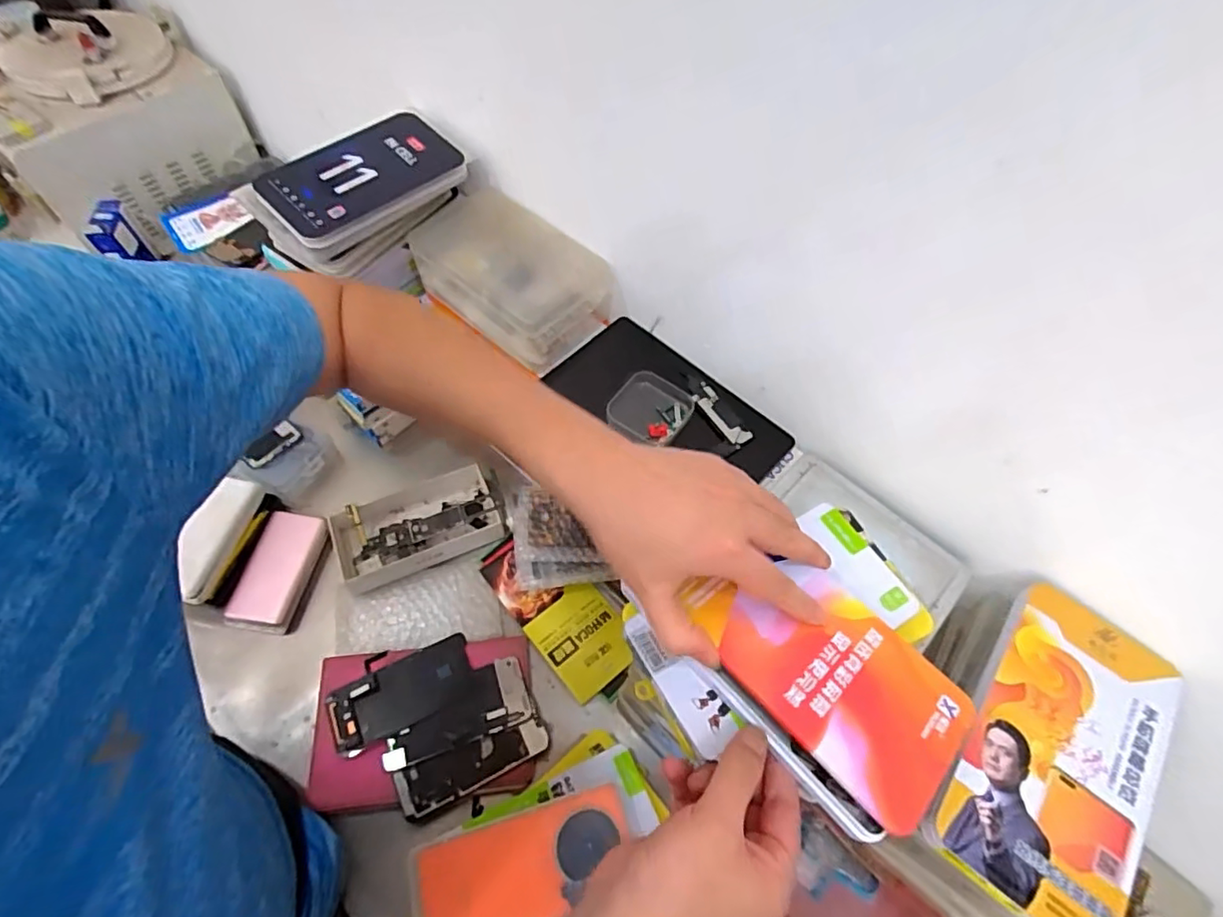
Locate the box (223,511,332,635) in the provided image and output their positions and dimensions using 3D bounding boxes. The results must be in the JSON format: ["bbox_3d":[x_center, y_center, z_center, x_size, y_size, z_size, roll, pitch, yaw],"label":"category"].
[{"bbox_3d":[-0.369,0.126,0.666,0.070,0.032,0.129,10,58,2],"label":"box"}]

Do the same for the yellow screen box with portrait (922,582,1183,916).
[{"bbox_3d":[0.280,0.180,0.363,0.109,0.015,0.193,35,62,17],"label":"yellow screen box with portrait"}]

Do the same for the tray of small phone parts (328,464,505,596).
[{"bbox_3d":[-0.230,0.080,0.699,0.184,0.034,0.101,-18,61,-15],"label":"tray of small phone parts"}]

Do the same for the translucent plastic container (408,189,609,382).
[{"bbox_3d":[-0.104,-0.178,0.584,0.194,0.064,0.118,37,63,18],"label":"translucent plastic container"}]

